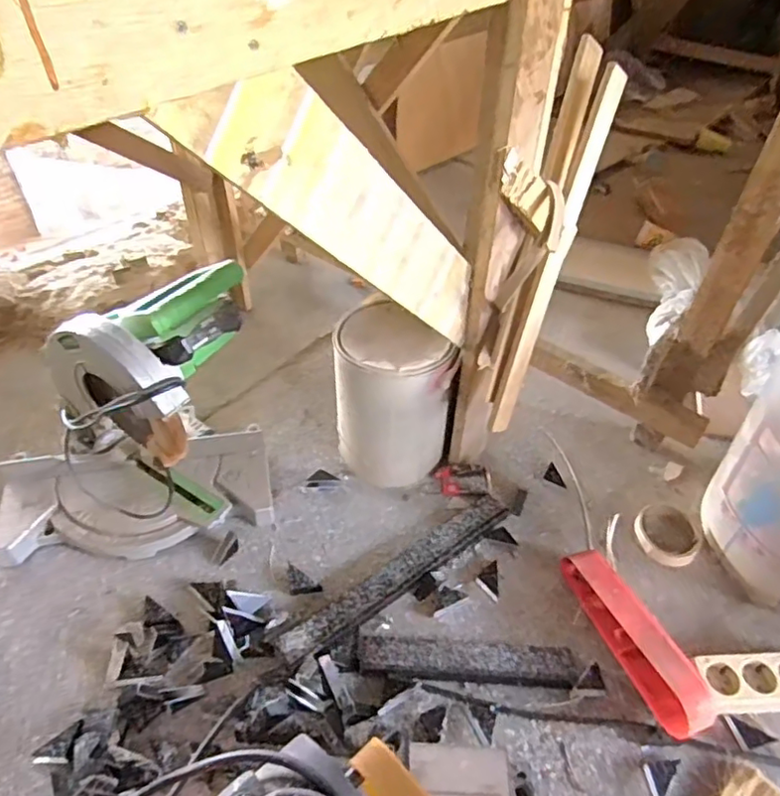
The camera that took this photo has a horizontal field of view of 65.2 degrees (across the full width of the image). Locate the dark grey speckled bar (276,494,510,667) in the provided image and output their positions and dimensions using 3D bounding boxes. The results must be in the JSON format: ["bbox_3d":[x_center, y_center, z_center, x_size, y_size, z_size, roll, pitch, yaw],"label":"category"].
[{"bbox_3d":[0.019,0.237,0.837,0.379,0.023,0.052,-28,51,-29],"label":"dark grey speckled bar"}]

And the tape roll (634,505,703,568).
[{"bbox_3d":[0.405,0.199,0.892,0.090,0.019,0.100,-8,44,-12],"label":"tape roll"}]

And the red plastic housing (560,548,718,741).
[{"bbox_3d":[0.304,0.292,0.755,0.052,0.073,0.240,-13,45,-17],"label":"red plastic housing"}]

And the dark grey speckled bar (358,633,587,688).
[{"bbox_3d":[0.098,0.325,0.755,0.270,0.020,0.049,4,43,1],"label":"dark grey speckled bar"}]

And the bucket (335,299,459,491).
[{"bbox_3d":[0.000,-0.003,0.911,0.155,0.242,0.178,-2,43,-6],"label":"bucket"}]

